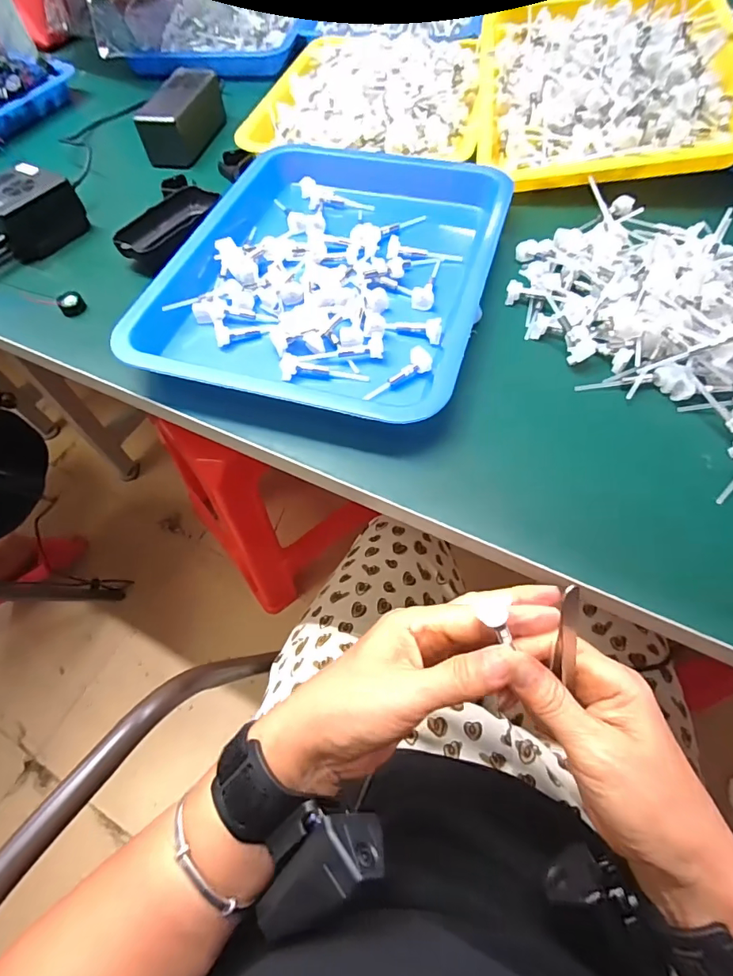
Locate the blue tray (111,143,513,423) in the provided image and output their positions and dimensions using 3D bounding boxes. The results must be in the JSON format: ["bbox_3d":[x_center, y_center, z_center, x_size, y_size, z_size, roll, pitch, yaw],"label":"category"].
[{"bbox_3d":[-0.023,-0.198,0.416,0.259,0.033,0.327,15,62,11],"label":"blue tray"}]

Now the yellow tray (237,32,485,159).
[{"bbox_3d":[0.000,-0.470,0.553,0.259,0.040,0.248,4,60,6],"label":"yellow tray"}]

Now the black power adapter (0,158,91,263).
[{"bbox_3d":[-0.325,-0.266,0.454,0.066,0.049,0.080,31,66,19],"label":"black power adapter"}]

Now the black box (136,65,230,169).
[{"bbox_3d":[-0.211,-0.425,0.545,0.056,0.051,0.125,8,61,8],"label":"black box"}]

